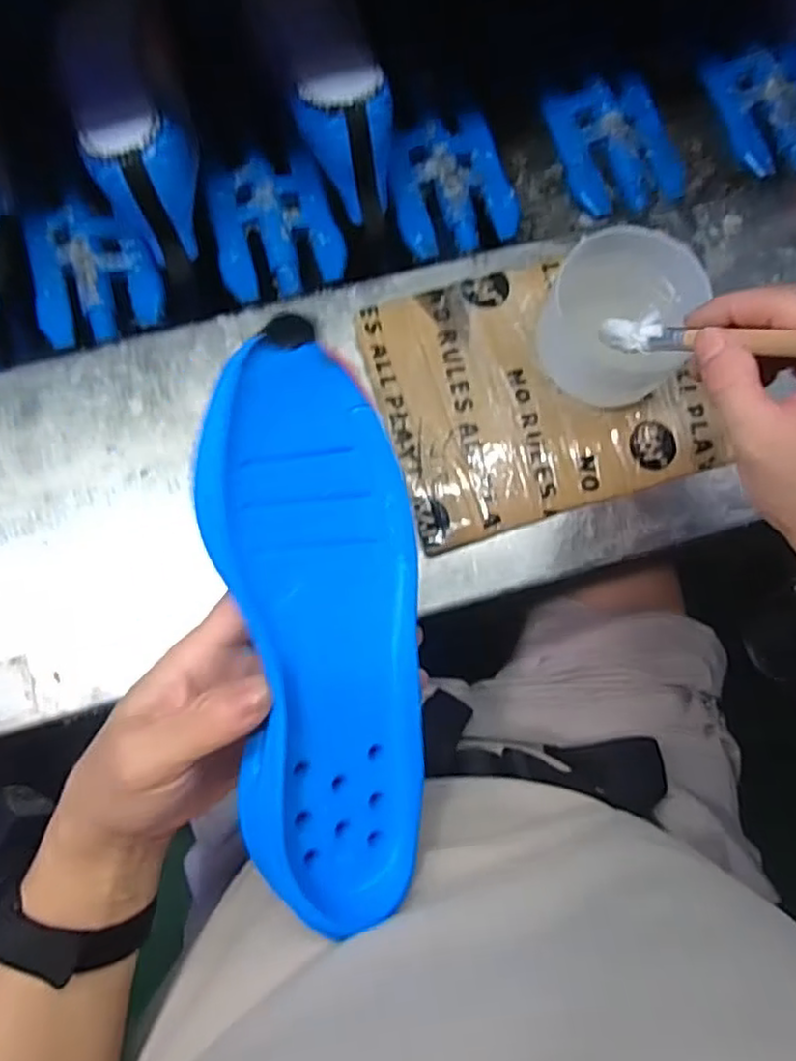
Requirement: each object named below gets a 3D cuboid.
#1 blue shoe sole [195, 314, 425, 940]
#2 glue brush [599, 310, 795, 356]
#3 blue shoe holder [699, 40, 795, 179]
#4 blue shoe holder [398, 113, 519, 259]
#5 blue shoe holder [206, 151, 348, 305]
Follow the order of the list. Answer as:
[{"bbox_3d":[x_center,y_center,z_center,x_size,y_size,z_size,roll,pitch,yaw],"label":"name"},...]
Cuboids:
[{"bbox_3d":[-0.037,0.045,0.311,0.094,0.038,0.256,-9,94,-32],"label":"blue shoe sole"},{"bbox_3d":[0.163,-0.087,0.314,0.020,0.180,0.019,-46,121,-9],"label":"glue brush"},{"bbox_3d":[0.311,-0.350,0.570,0.088,0.021,0.121,-17,83,-4],"label":"blue shoe holder"},{"bbox_3d":[0.043,-0.273,0.541,0.091,0.021,0.113,-10,83,-3],"label":"blue shoe holder"},{"bbox_3d":[-0.093,-0.234,0.527,0.094,0.021,0.114,-10,83,-3],"label":"blue shoe holder"}]

